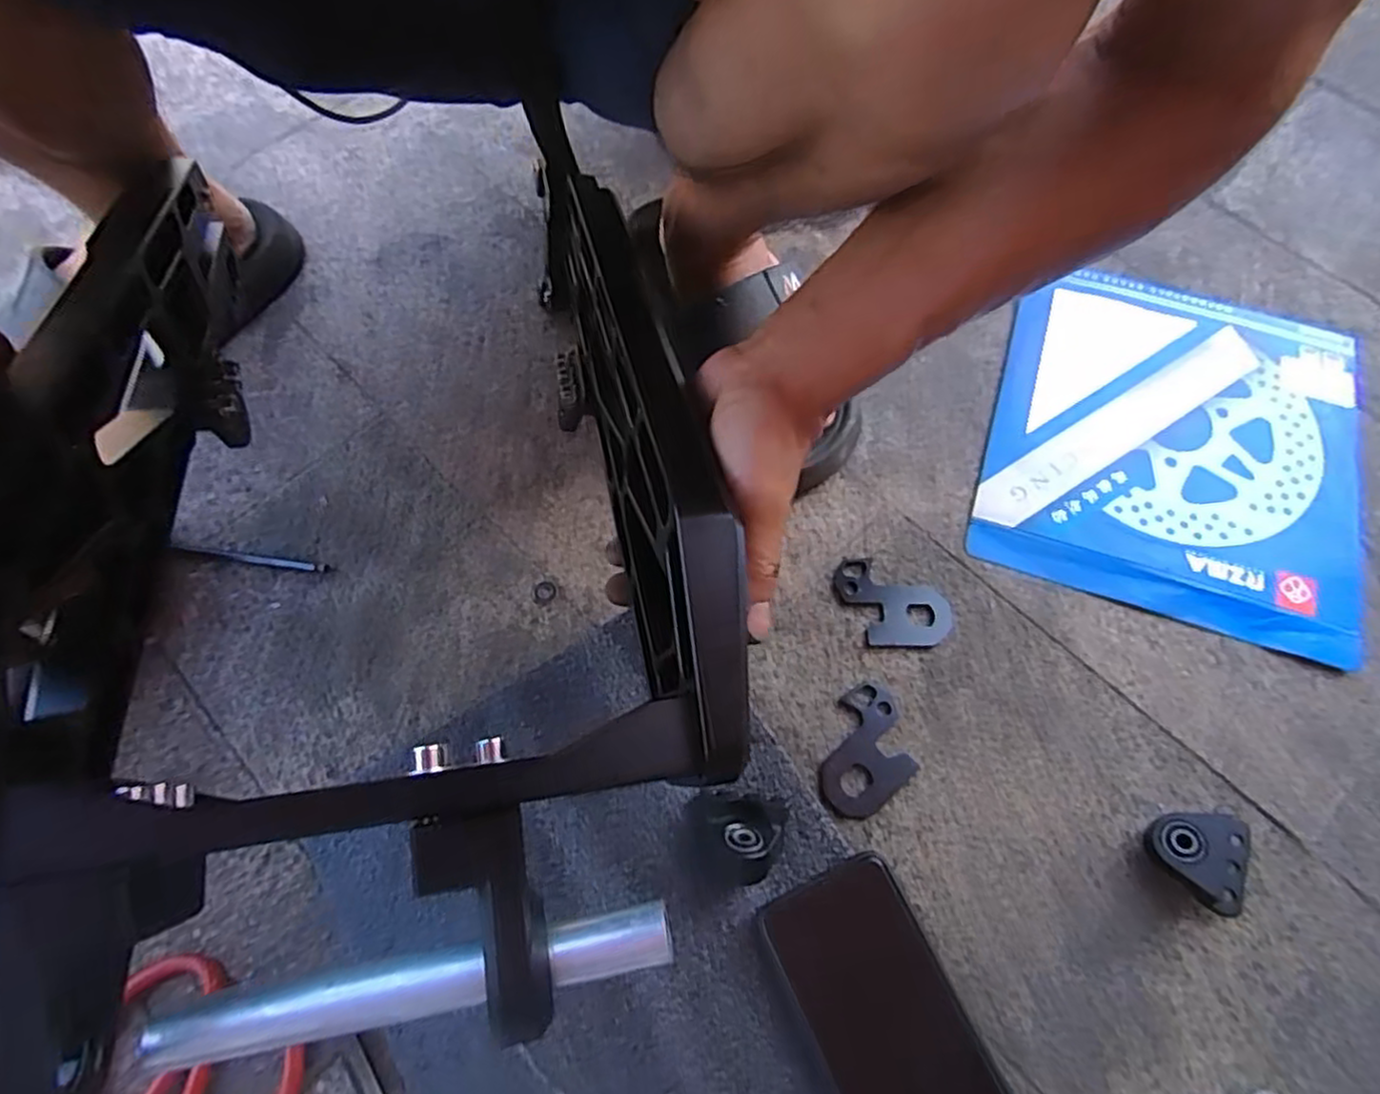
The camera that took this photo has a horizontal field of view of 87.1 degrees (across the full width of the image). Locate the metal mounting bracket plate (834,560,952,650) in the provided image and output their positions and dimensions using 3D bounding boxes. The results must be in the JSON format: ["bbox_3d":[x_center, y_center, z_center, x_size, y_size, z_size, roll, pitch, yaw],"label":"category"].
[{"bbox_3d":[0.125,0.039,0.458,0.074,0.004,0.049,26,69,11],"label":"metal mounting bracket plate"}]

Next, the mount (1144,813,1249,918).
[{"bbox_3d":[0.279,0.166,0.396,0.048,0.026,0.052,22,69,9],"label":"mount"}]

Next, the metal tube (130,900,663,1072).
[{"bbox_3d":[-0.089,0.144,0.239,0.166,0.019,0.020,-10,67,-4],"label":"metal tube"}]

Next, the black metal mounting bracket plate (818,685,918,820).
[{"bbox_3d":[0.107,0.122,0.427,0.049,0.004,0.077,18,68,8],"label":"black metal mounting bracket plate"}]

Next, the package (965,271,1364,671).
[{"bbox_3d":[0.336,-0.076,0.505,0.240,0.013,0.263,17,68,7],"label":"package"}]

